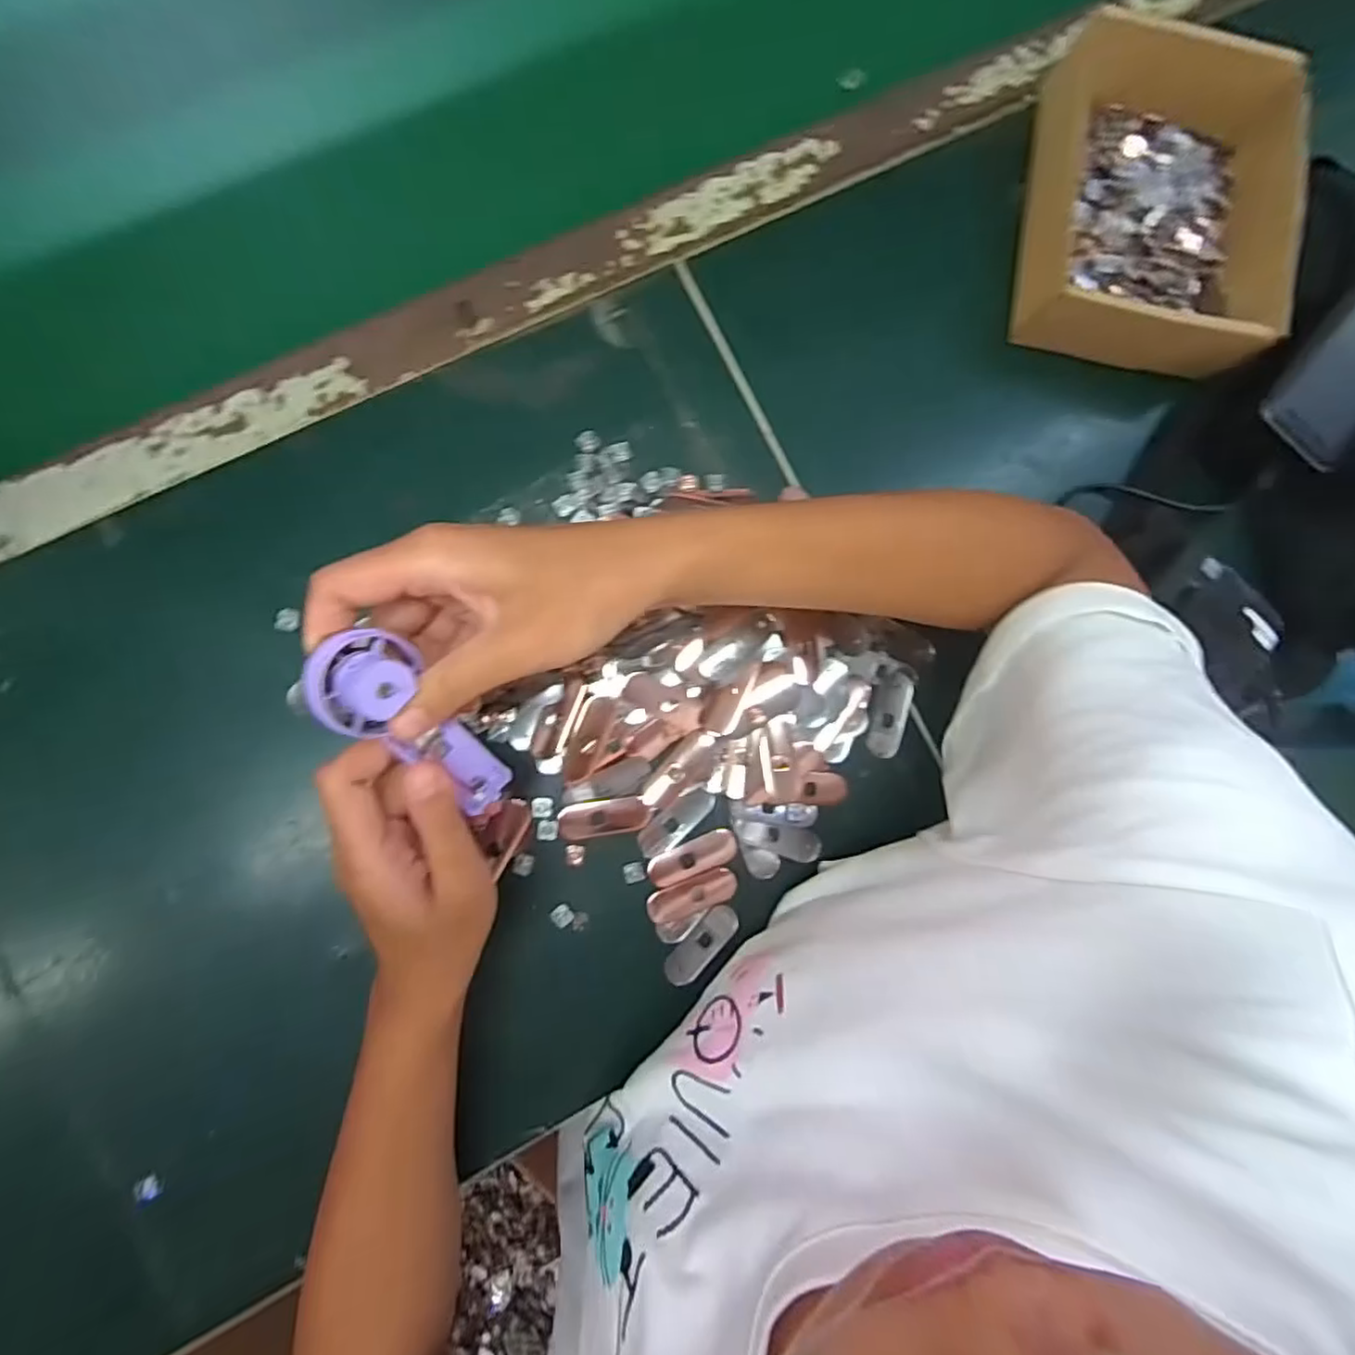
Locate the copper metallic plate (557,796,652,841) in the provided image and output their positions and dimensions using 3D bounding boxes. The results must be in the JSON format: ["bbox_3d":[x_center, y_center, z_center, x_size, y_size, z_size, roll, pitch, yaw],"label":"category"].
[{"bbox_3d":[-0.040,0.078,0.367,0.049,0.004,0.019,-6,88,-6],"label":"copper metallic plate"}]

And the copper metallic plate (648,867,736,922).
[{"bbox_3d":[0.009,0.122,0.371,0.051,0.004,0.019,-17,89,-6],"label":"copper metallic plate"}]

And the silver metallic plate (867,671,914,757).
[{"bbox_3d":[0.124,0.021,0.385,0.021,0.005,0.049,16,86,-4],"label":"silver metallic plate"}]

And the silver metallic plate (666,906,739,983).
[{"bbox_3d":[0.014,0.149,0.373,0.018,0.004,0.050,44,84,-2],"label":"silver metallic plate"}]

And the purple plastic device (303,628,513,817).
[{"bbox_3d":[-0.103,0.020,0.265,0.037,0.092,0.028,-36,47,-6],"label":"purple plastic device"}]

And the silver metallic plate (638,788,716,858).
[{"bbox_3d":[0.000,0.080,0.372,0.049,0.004,0.018,-40,91,-6],"label":"silver metallic plate"}]

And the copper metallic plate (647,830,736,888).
[{"bbox_3d":[0.008,0.101,0.372,0.050,0.004,0.018,-22,90,-6],"label":"copper metallic plate"}]

